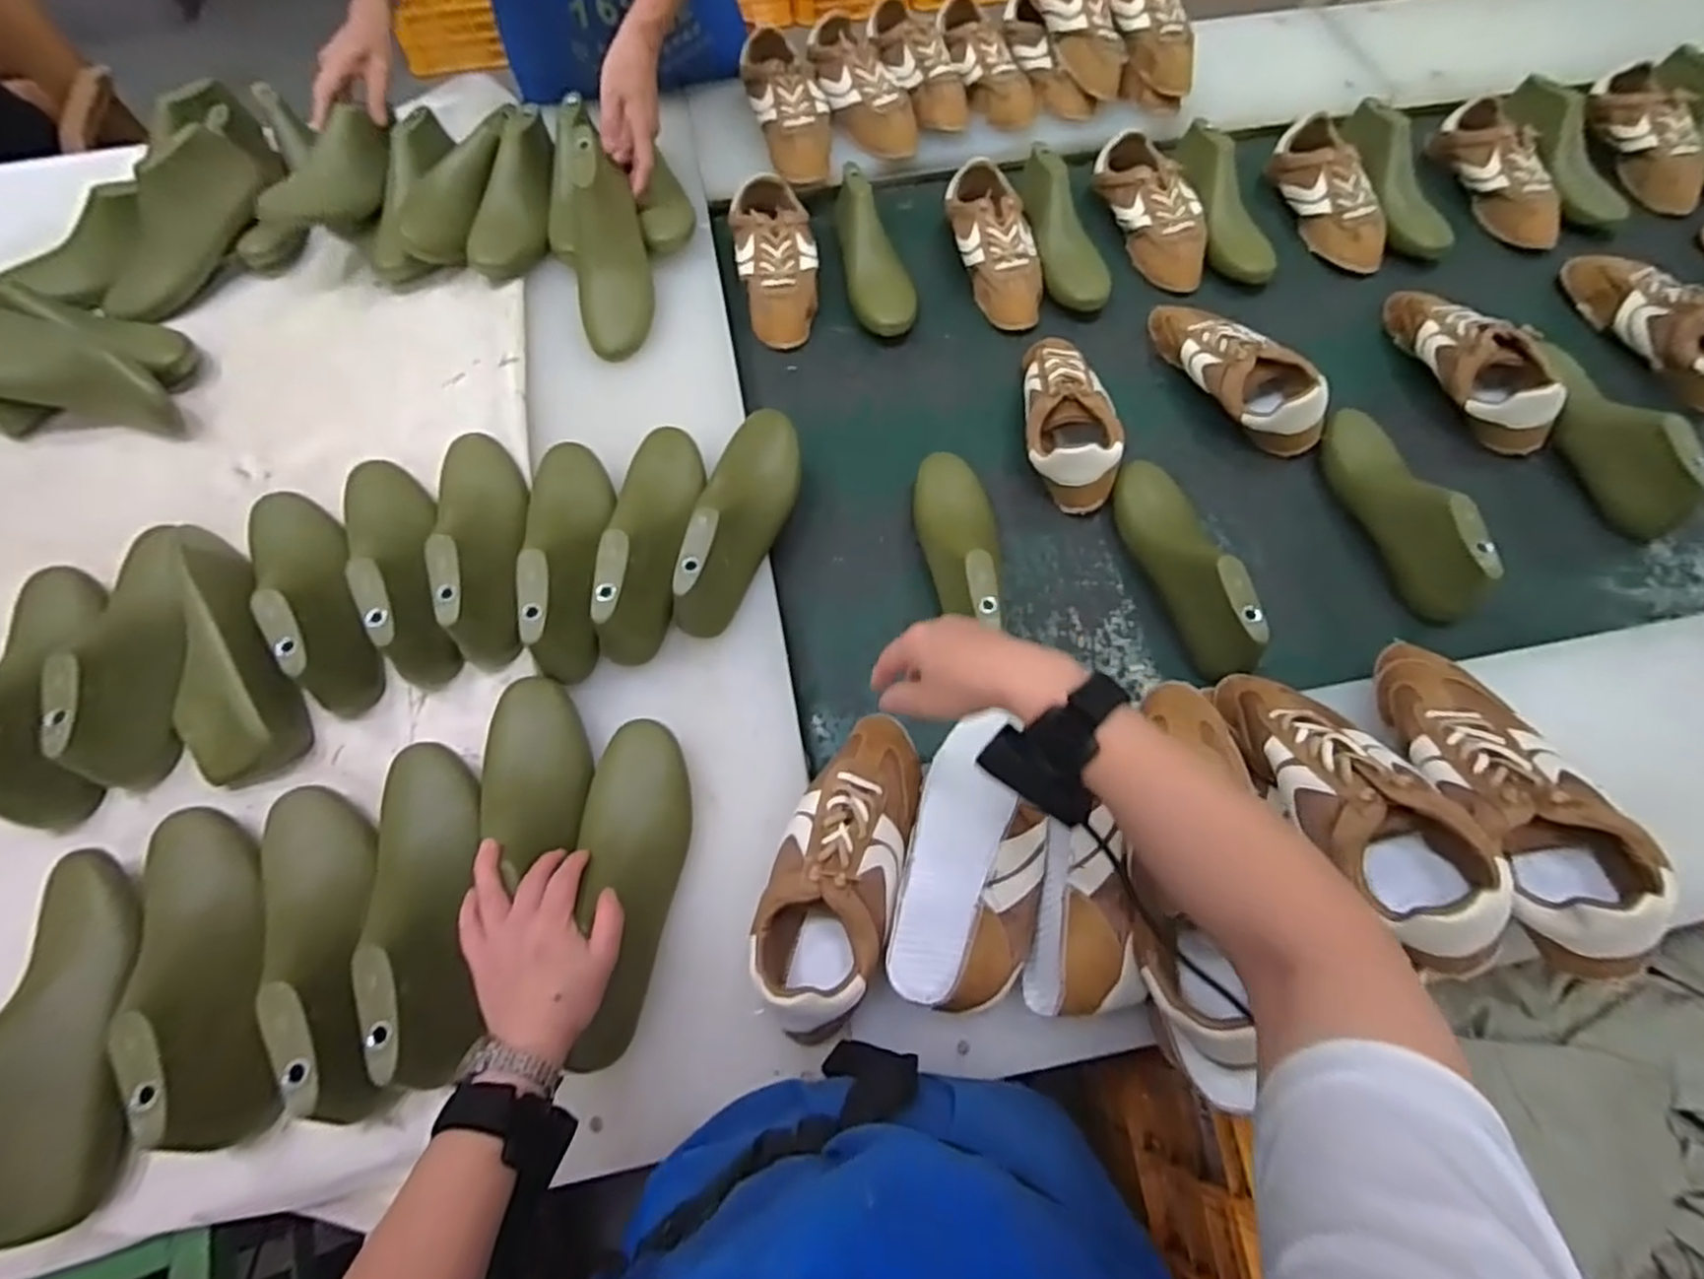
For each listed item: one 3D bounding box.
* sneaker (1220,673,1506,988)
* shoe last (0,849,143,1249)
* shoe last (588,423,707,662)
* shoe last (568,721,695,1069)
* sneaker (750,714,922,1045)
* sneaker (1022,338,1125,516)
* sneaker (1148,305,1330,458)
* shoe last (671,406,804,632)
[{"bbox_3d":[0.364,0.116,0.544,0.096,0.085,0.246,-19,50,-9],"label":"sneaker"},{"bbox_3d":[-0.562,0.272,0.520,0.086,0.080,0.253,-19,66,-6],"label":"shoe last"},{"bbox_3d":[-0.192,-0.104,0.697,0.071,0.092,0.250,1,65,3],"label":"shoe last"},{"bbox_3d":[-0.172,0.184,0.567,0.080,0.071,0.248,-1,63,-1],"label":"shoe last"},{"bbox_3d":[-0.008,0.174,0.574,0.094,0.074,0.238,15,67,9],"label":"sneaker"},{"bbox_3d":[0.240,-0.254,0.823,0.100,0.074,0.226,2,65,3],"label":"sneaker"},{"bbox_3d":[0.437,-0.315,0.851,0.095,0.069,0.248,-33,68,-12],"label":"sneaker"},{"bbox_3d":[-0.108,-0.127,0.712,0.083,0.087,0.259,8,66,6],"label":"shoe last"}]

